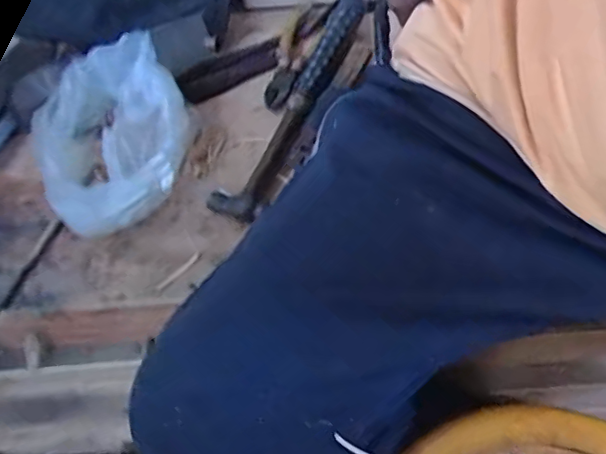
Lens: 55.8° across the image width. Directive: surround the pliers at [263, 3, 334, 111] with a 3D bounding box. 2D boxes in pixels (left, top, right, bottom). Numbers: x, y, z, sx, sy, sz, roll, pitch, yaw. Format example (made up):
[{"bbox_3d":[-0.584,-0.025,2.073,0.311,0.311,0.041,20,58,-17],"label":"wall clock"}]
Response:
[{"bbox_3d":[-0.006,-0.185,0.585,0.049,0.017,0.165,10,53,12],"label":"pliers"}]

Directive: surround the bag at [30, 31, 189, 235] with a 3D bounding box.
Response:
[{"bbox_3d":[-0.166,-0.078,0.486,0.131,0.066,0.195,-8,51,-3],"label":"bag"}]

